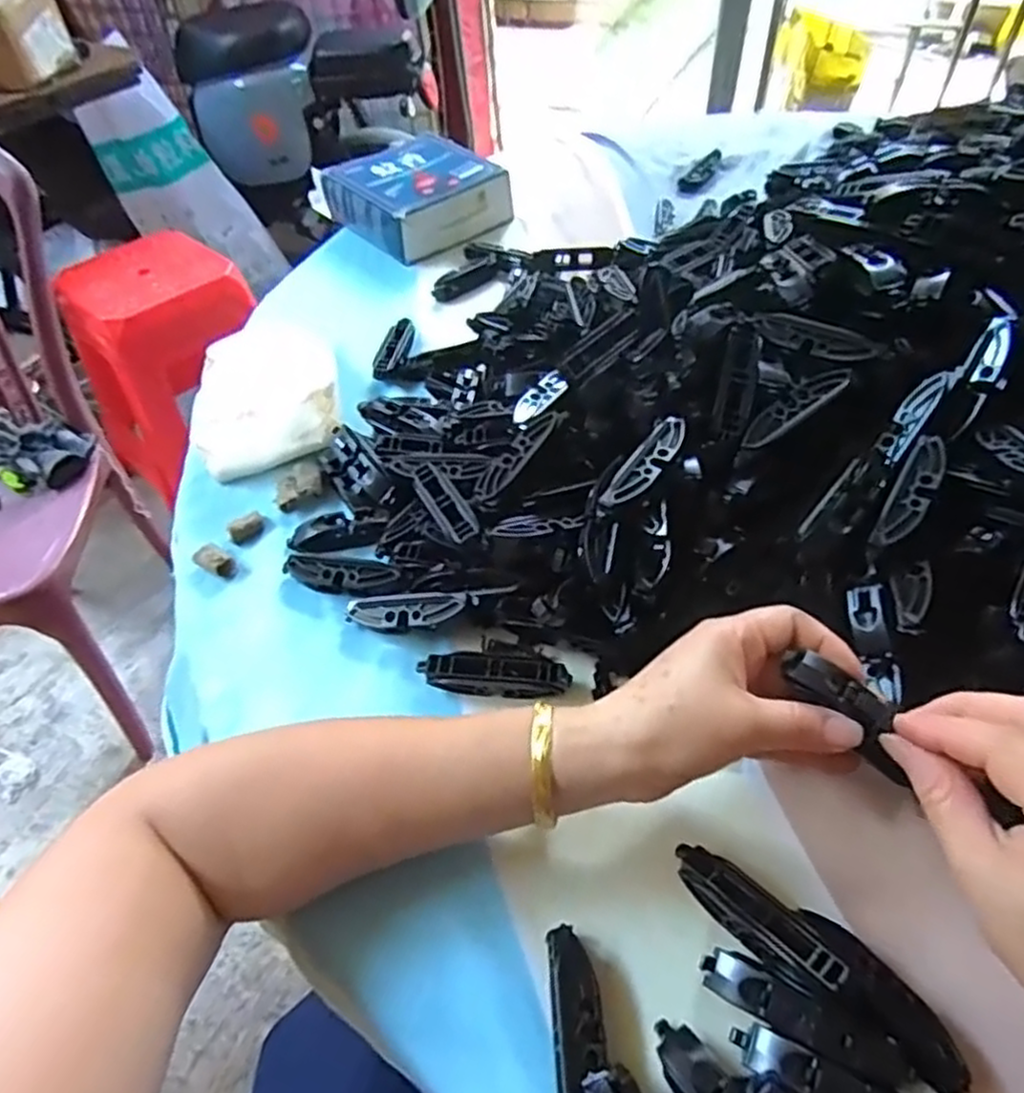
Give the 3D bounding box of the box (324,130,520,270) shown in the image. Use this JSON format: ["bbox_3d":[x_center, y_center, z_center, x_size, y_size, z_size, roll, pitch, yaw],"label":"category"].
[{"bbox_3d":[-0.095,-0.359,0.737,0.144,0.047,0.160,-35,57,-23],"label":"box"}]

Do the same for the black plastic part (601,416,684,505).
[{"bbox_3d":[0.073,-0.045,0.385,0.018,0.005,0.072,27,57,23],"label":"black plastic part"}]

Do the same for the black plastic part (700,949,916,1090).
[{"bbox_3d":[0.115,0.187,0.287,0.079,0.022,0.019,23,55,21],"label":"black plastic part"}]

